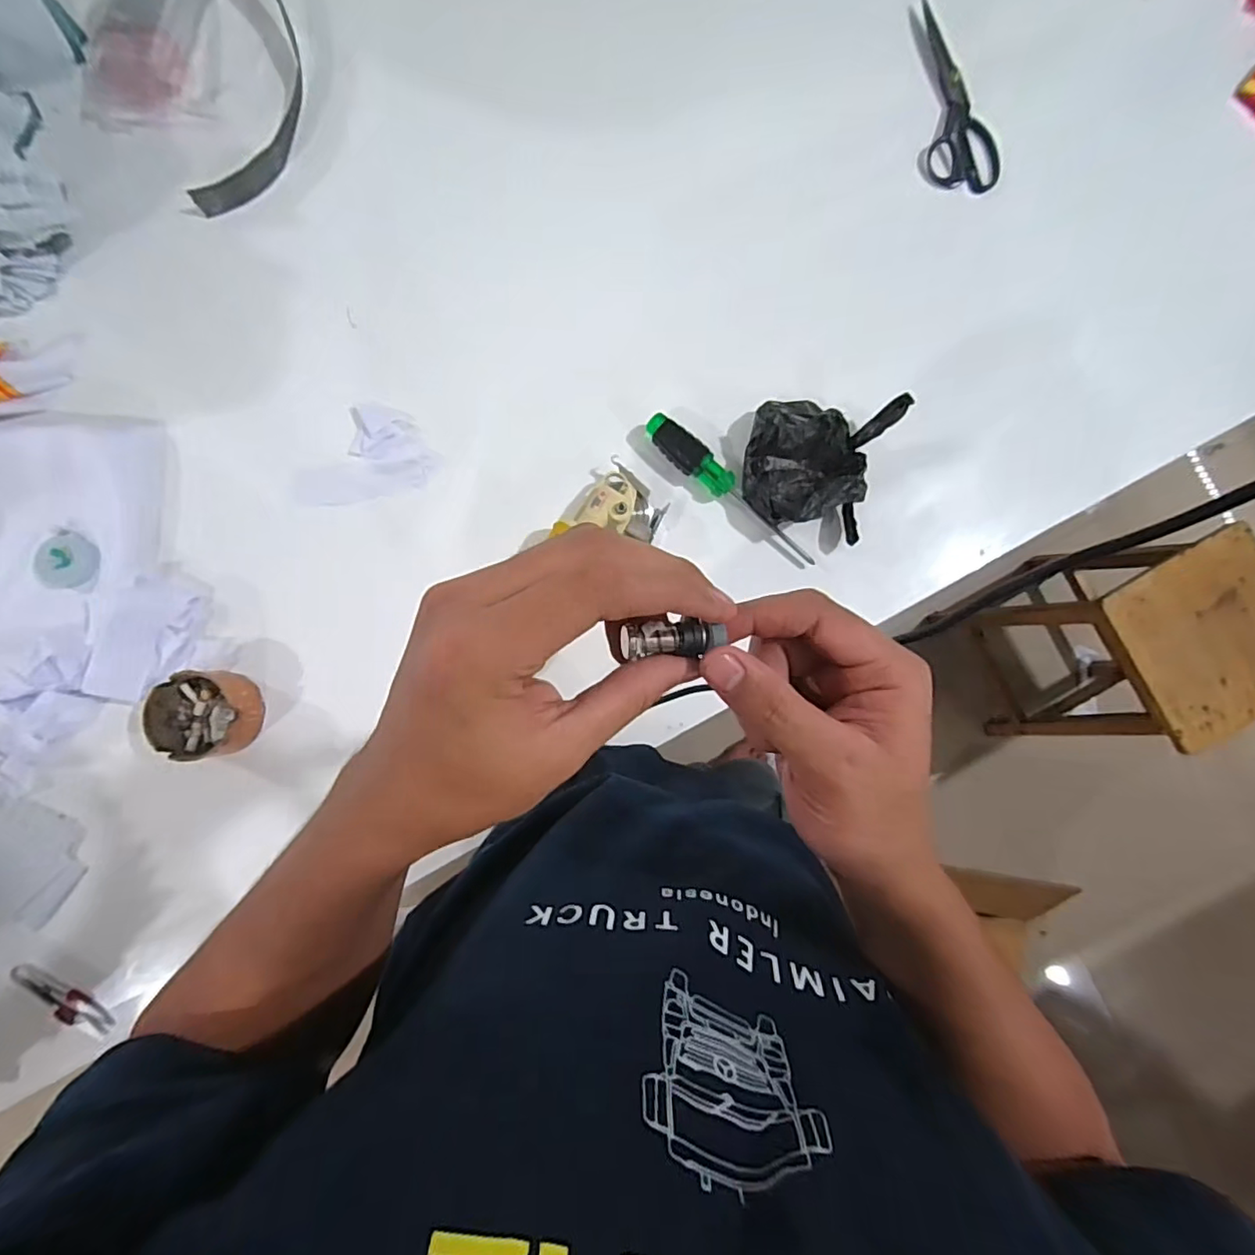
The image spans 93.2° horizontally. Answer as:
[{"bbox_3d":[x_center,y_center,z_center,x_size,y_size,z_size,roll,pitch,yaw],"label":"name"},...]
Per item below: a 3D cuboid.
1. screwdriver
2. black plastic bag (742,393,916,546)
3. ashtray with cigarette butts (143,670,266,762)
[{"bbox_3d":[0.105,-0.140,0.621,0.218,0.025,0.034,44,86,0],"label":"screwdriver"},{"bbox_3d":[0.193,-0.172,0.611,0.136,0.055,0.139,14,86,0],"label":"black plastic bag"},{"bbox_3d":[-0.410,0.084,0.577,0.089,0.042,0.081,0,87,-3],"label":"ashtray with cigarette butts"}]

